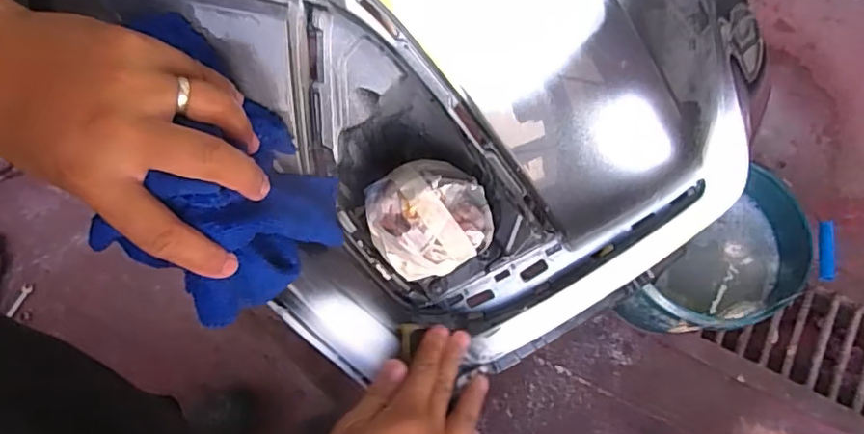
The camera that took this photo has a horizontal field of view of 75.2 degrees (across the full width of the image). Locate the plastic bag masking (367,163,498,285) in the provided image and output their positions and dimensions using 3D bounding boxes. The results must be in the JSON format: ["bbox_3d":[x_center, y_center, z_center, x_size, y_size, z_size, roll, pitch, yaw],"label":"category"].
[{"bbox_3d":[-0.003,0.000,0.417,0.080,0.066,0.080,0,68,1],"label":"plastic bag masking"}]

